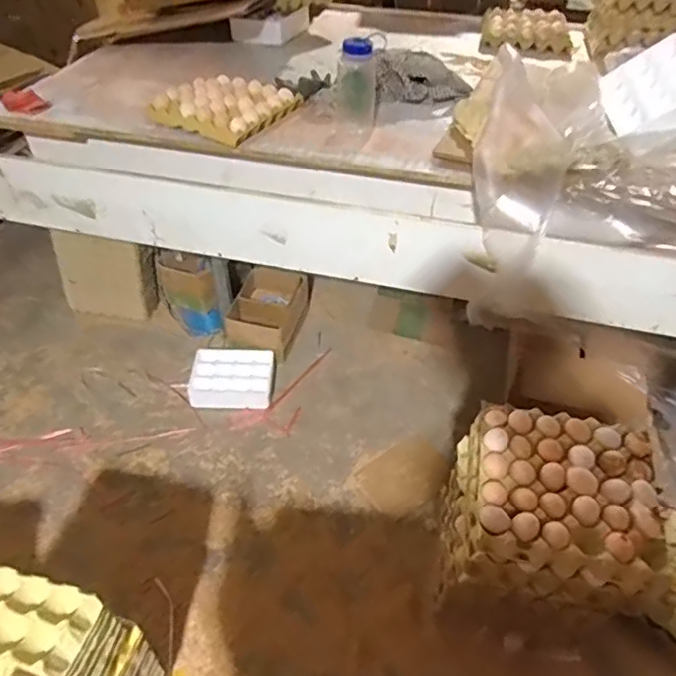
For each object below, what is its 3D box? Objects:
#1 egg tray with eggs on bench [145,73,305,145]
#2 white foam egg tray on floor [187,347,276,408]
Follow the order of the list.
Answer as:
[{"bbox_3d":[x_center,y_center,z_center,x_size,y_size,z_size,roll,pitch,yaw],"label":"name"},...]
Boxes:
[{"bbox_3d":[-0.288,-0.584,1.398,0.290,0.058,0.264,19,48,18],"label":"egg tray with eggs on bench"},{"bbox_3d":[-0.326,0.123,1.739,0.248,0.039,0.204,4,63,-7],"label":"white foam egg tray on floor"}]

